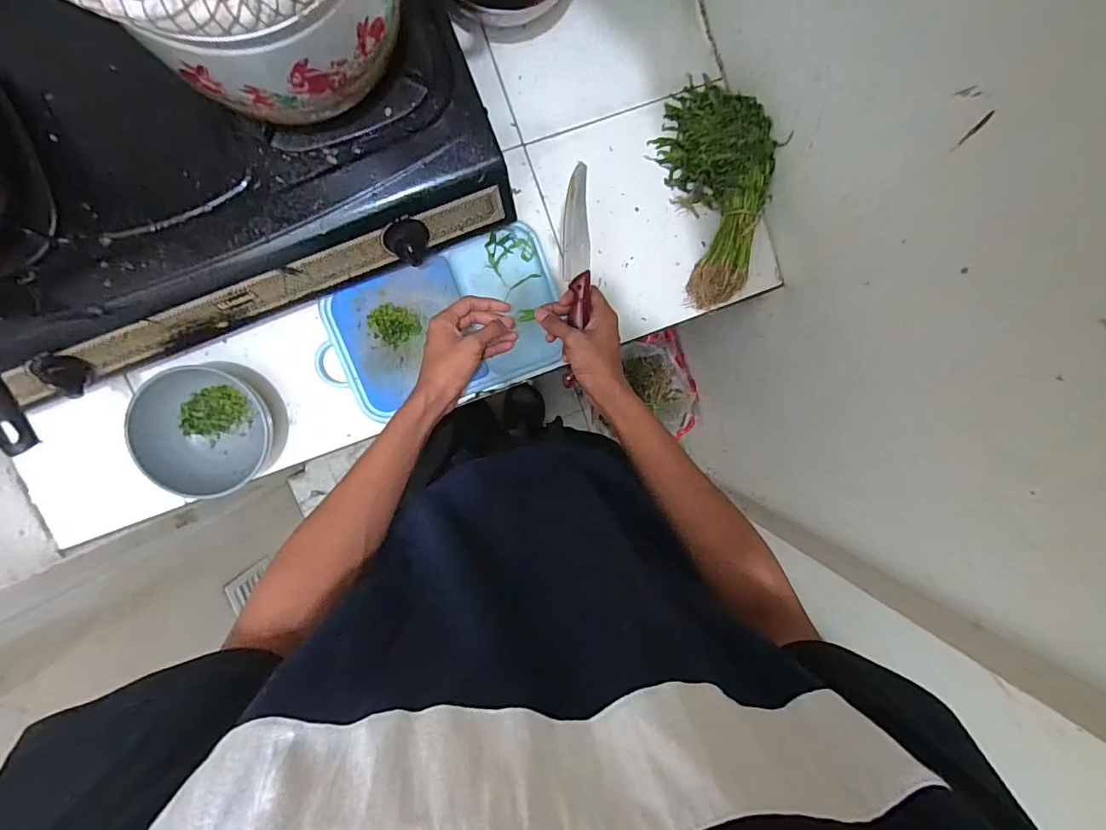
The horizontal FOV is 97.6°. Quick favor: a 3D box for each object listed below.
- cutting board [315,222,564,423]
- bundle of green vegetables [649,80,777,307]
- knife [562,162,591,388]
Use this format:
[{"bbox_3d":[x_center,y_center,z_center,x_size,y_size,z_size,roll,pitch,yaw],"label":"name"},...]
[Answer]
[{"bbox_3d":[-0.147,-0.113,0.654,0.323,0.024,0.192,-24,98,-3],"label":"cutting board"},{"bbox_3d":[0.228,-0.305,0.652,0.125,0.067,0.285,-16,97,-4],"label":"bundle of green vegetables"},{"bbox_3d":[0.027,-0.154,0.557,0.028,0.023,0.238,-1,100,-6],"label":"knife"}]

